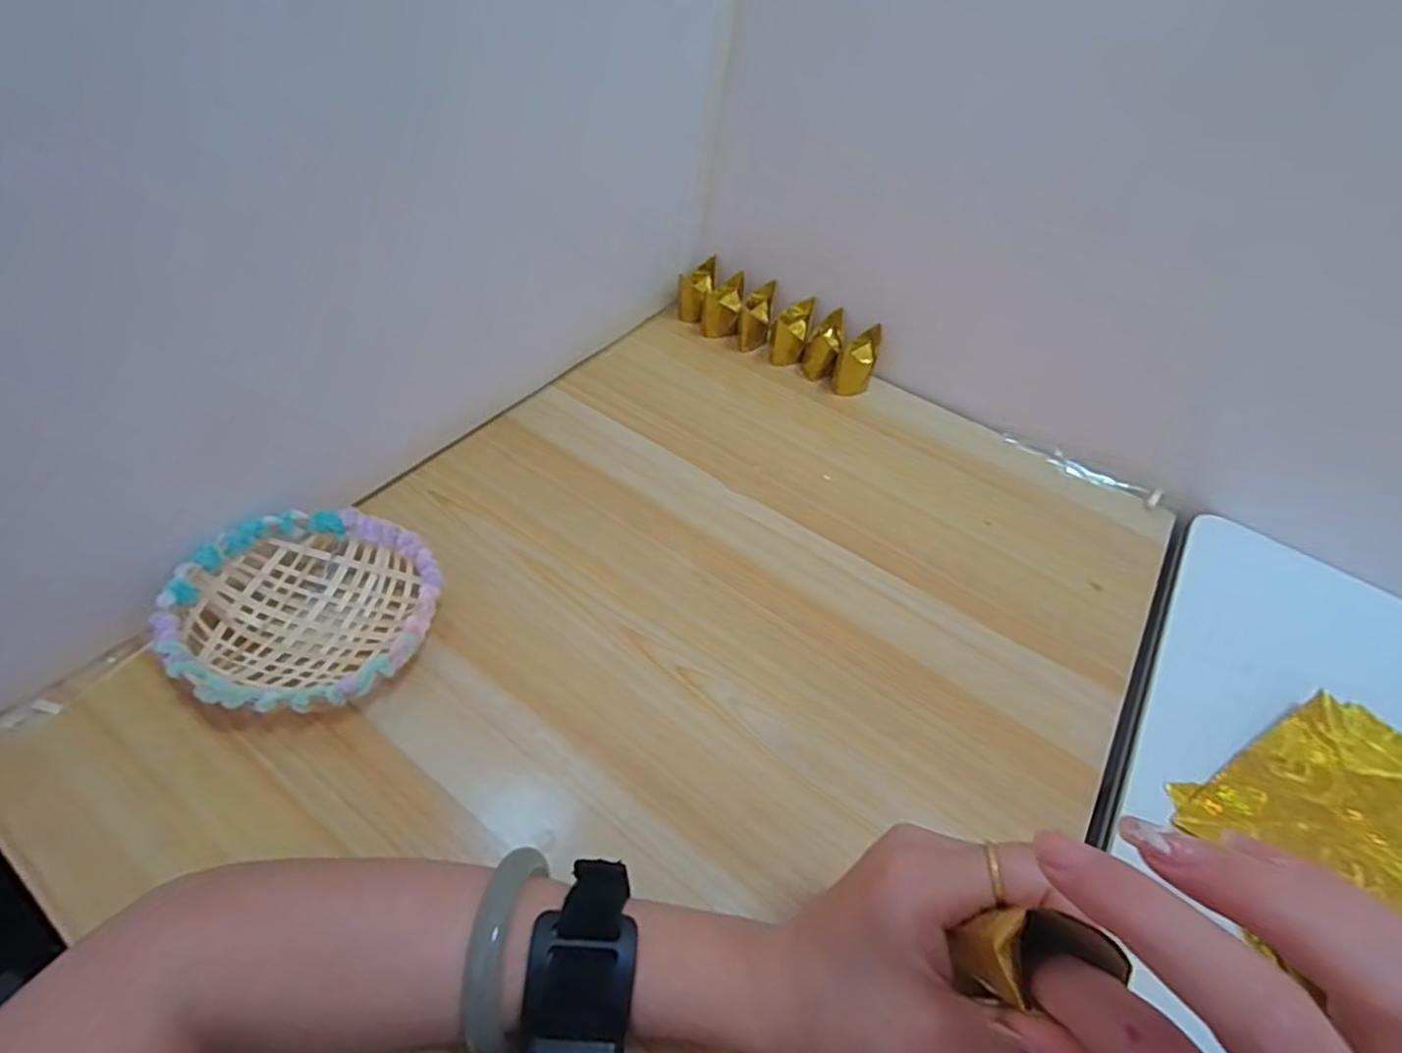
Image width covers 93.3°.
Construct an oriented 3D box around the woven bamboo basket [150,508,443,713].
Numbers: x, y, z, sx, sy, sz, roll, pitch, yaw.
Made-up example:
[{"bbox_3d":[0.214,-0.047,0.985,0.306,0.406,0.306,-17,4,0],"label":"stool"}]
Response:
[{"bbox_3d":[-0.203,0.046,0.351,0.121,0.044,0.117,3,47,-4],"label":"woven bamboo basket"}]

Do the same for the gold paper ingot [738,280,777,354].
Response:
[{"bbox_3d":[0.050,-0.188,0.604,0.025,0.046,0.058,13,47,5],"label":"gold paper ingot"}]

